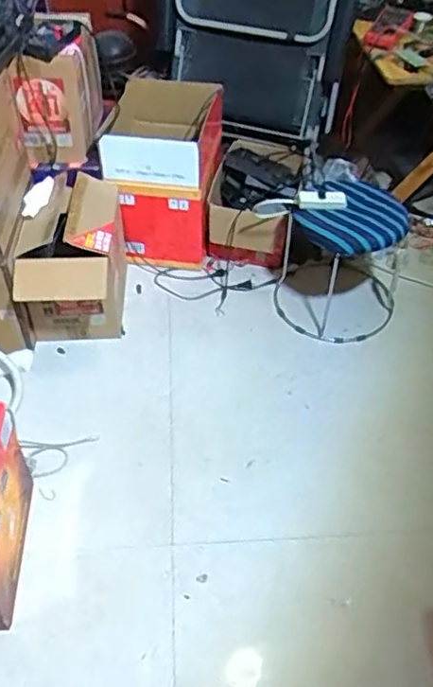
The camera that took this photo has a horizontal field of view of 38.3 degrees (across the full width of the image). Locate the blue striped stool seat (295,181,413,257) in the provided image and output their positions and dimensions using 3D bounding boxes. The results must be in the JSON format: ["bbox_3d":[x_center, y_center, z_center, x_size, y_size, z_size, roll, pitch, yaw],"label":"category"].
[{"bbox_3d":[0.360,-0.324,1.618,0.256,0.073,0.235,1,46,-1],"label":"blue striped stool seat"}]

